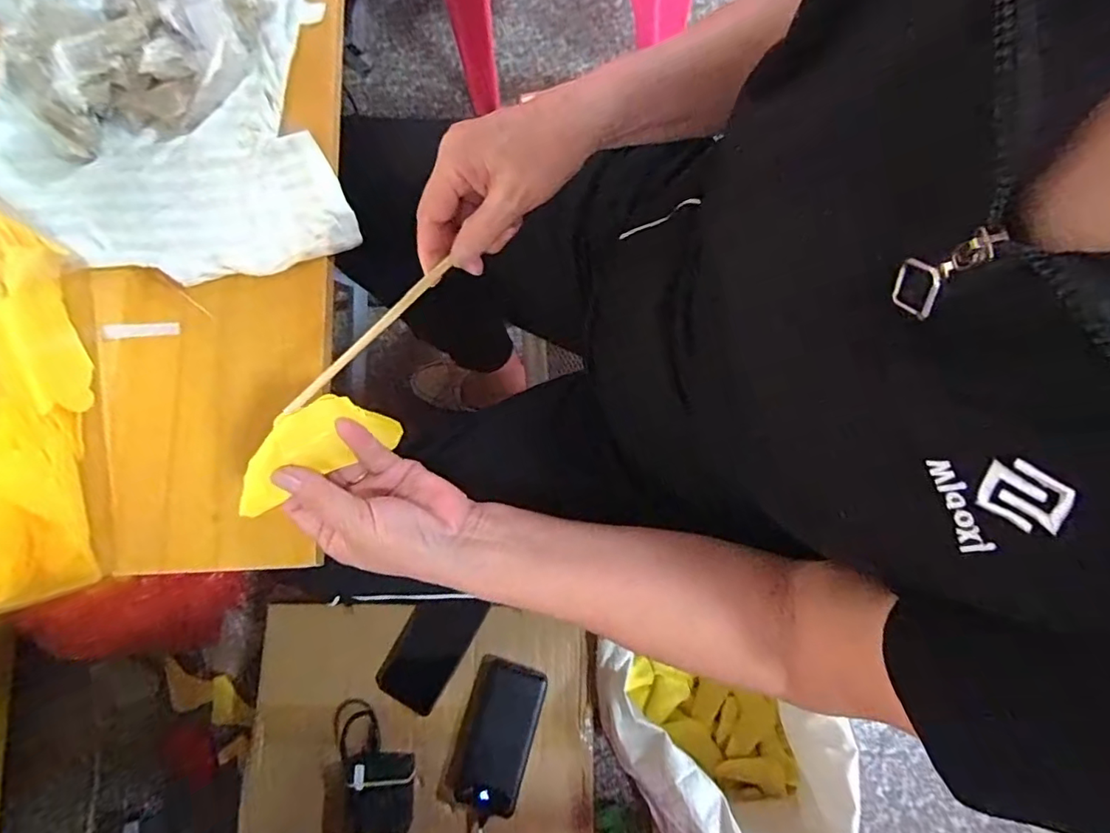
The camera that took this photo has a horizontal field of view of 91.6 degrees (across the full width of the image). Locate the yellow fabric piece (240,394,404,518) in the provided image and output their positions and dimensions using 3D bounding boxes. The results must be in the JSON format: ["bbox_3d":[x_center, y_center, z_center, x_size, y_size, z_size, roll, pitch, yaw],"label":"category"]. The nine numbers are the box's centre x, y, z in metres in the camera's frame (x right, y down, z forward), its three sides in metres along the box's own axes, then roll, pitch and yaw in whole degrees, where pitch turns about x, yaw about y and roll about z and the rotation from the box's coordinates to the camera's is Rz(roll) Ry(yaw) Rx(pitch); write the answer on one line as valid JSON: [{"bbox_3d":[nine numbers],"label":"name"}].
[{"bbox_3d":[-0.143,0.017,0.333,0.104,0.056,0.015,-30,50,-35],"label":"yellow fabric piece"}]

